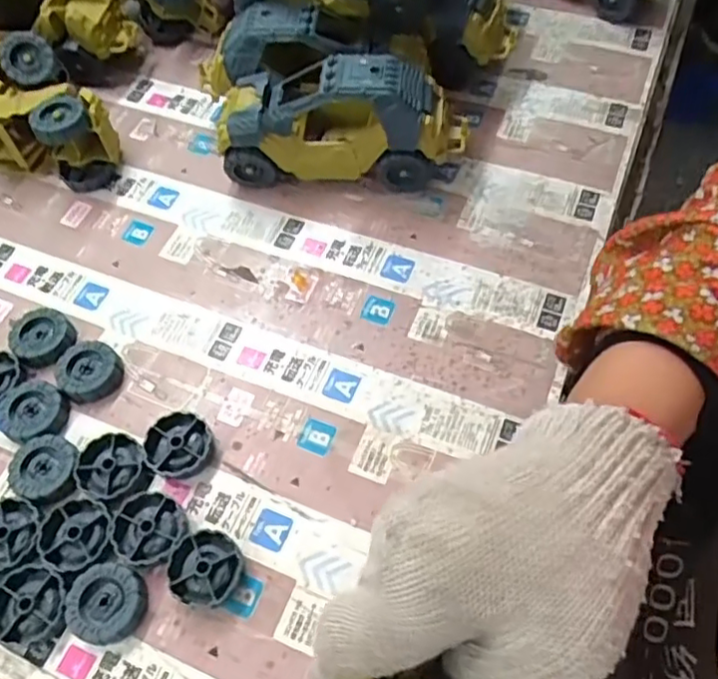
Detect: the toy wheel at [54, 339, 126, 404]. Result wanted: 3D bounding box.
[{"bbox_3d":[-0.170,0.019,0.405,0.039,0.015,0.041,-2,62,3],"label":"toy wheel"}]

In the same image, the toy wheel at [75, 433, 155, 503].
[{"bbox_3d":[-0.141,0.075,0.371,0.042,0.012,0.037,21,66,14],"label":"toy wheel"}]

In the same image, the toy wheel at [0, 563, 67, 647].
[{"bbox_3d":[-0.171,0.138,0.334,0.040,0.010,0.037,-2,62,3],"label":"toy wheel"}]

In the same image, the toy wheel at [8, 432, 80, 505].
[{"bbox_3d":[-0.179,0.076,0.372,0.042,0.013,0.037,24,67,16],"label":"toy wheel"}]

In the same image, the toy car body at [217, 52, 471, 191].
[{"bbox_3d":[-0.009,-0.156,0.448,0.167,0.082,0.072,4,63,6],"label":"toy car body"}]

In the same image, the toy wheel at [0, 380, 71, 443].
[{"bbox_3d":[-0.199,0.044,0.390,0.038,0.013,0.038,-2,62,3],"label":"toy wheel"}]

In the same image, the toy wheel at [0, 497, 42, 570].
[{"bbox_3d":[-0.195,0.109,0.357,0.037,0.012,0.037,-2,62,3],"label":"toy wheel"}]

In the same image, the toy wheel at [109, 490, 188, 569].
[{"bbox_3d":[-0.117,0.105,0.355,0.041,0.012,0.038,-2,62,3],"label":"toy wheel"}]

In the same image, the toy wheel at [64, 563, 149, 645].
[{"bbox_3d":[-0.131,0.138,0.335,0.039,0.013,0.037,-2,62,3],"label":"toy wheel"}]

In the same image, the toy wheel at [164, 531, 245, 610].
[{"bbox_3d":[-0.082,0.123,0.342,0.038,0.012,0.038,-2,62,3],"label":"toy wheel"}]

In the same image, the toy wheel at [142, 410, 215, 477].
[{"bbox_3d":[-0.106,0.063,0.379,0.039,0.014,0.038,-2,62,3],"label":"toy wheel"}]

